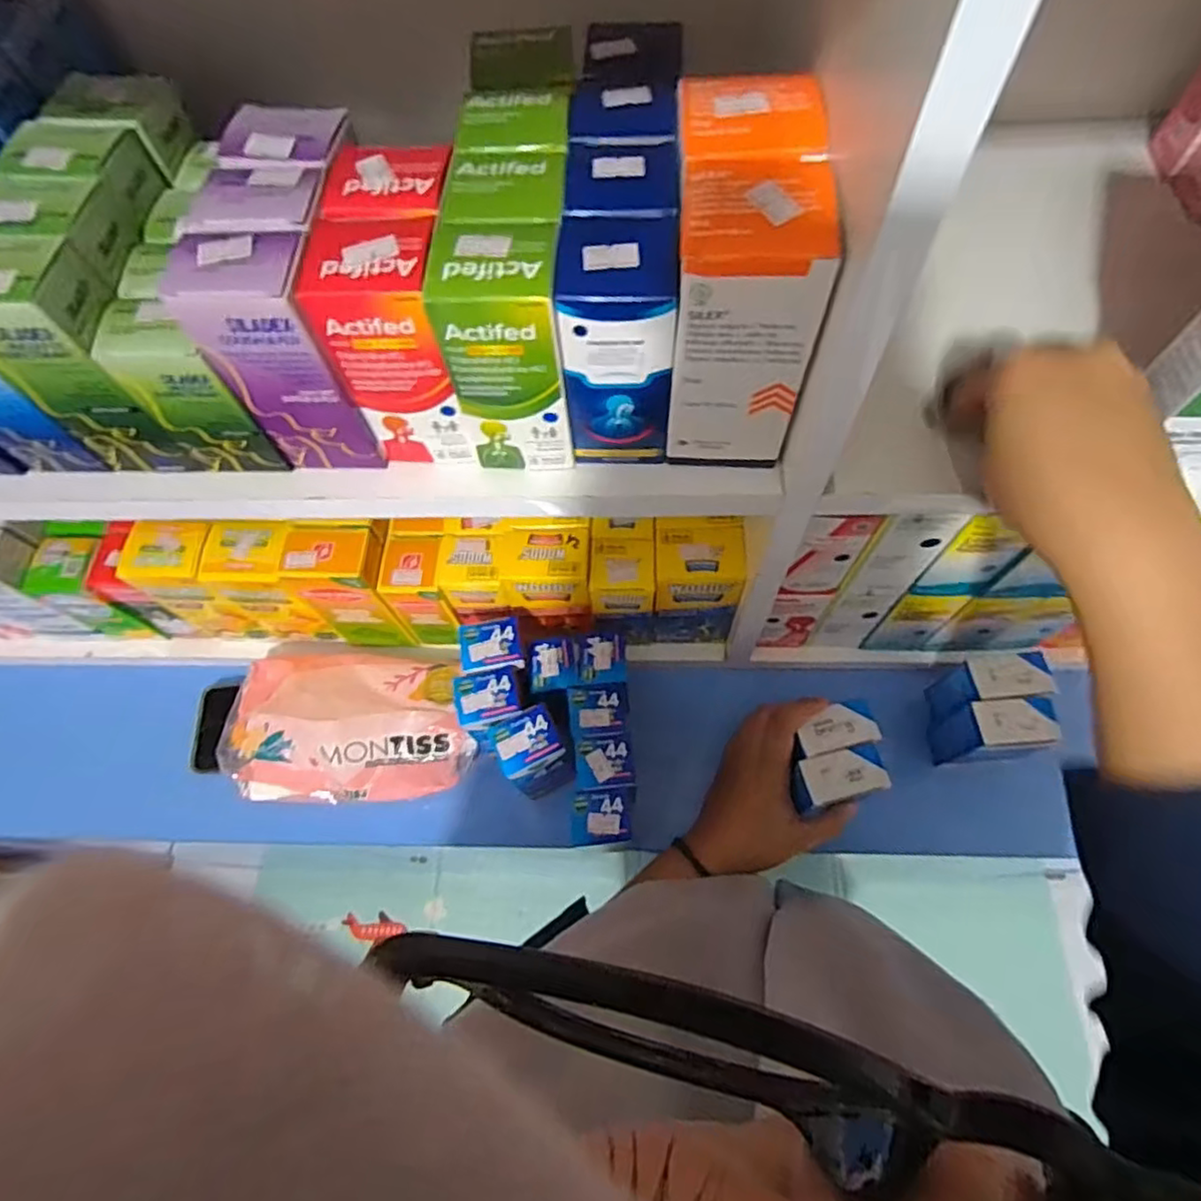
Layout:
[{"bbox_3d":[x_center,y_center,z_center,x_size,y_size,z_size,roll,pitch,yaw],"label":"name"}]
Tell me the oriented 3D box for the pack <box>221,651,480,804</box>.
[{"bbox_3d":[-0.206,0.102,0.534,0.198,0.050,0.110,-3,66,2],"label":"pack"}]

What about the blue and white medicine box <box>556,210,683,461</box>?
[{"bbox_3d":[0.009,-0.114,0.300,0.047,0.110,0.040,1,66,4],"label":"blue and white medicine box"}]

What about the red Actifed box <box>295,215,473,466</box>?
[{"bbox_3d":[-0.091,-0.116,0.310,0.051,0.106,0.045,0,66,3],"label":"red Actifed box"}]

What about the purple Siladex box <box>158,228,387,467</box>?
[{"bbox_3d":[-0.143,-0.111,0.308,0.050,0.110,0.037,-3,66,2],"label":"purple Siladex box"}]

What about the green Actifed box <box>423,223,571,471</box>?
[{"bbox_3d":[-0.040,-0.111,0.304,0.052,0.107,0.042,1,66,4],"label":"green Actifed box"}]

